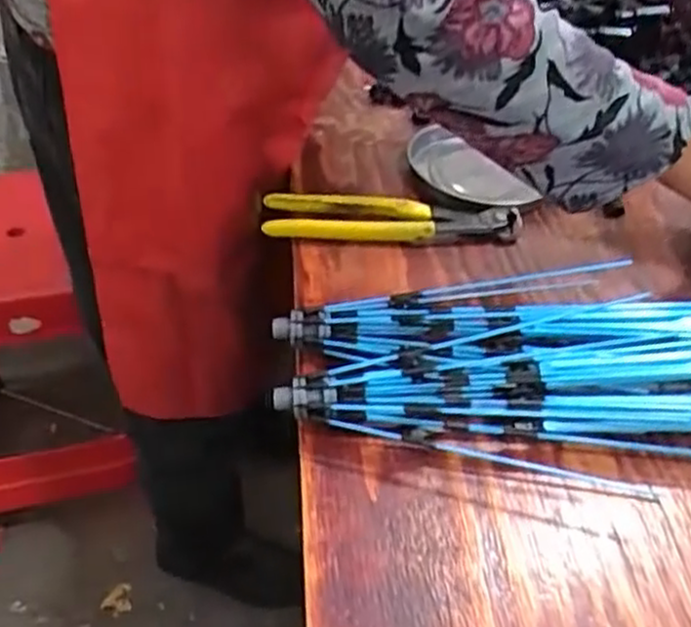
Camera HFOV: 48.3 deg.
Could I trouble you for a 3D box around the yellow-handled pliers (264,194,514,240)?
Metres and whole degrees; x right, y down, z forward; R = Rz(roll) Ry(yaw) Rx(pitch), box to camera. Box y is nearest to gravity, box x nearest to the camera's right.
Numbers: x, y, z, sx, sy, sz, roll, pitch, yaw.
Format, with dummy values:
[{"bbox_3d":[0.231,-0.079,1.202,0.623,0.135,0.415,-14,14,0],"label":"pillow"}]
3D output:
[{"bbox_3d":[0.038,-0.074,0.607,0.200,0.021,0.042,1,43,-5],"label":"yellow-handled pliers"}]

